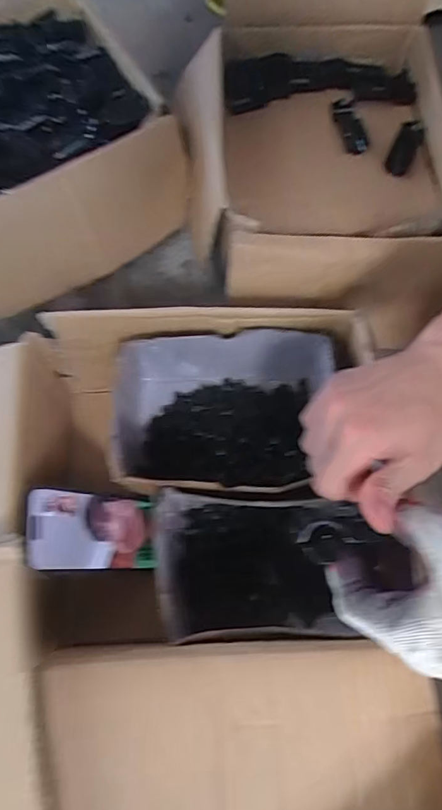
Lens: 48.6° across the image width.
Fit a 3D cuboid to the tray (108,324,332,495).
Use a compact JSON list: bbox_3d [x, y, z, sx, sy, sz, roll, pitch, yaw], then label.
[{"bbox_3d":[-0.006,0.003,0.504,0.217,0.108,0.140,2,66,0],"label":"tray"}]

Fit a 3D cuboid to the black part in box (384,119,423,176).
[{"bbox_3d":[0.235,-0.328,0.624,0.031,0.016,0.088,23,67,9],"label":"black part in box"}]

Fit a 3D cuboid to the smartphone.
[{"bbox_3d":[-0.113,0.113,0.443,0.006,0.135,0.070,-24,64,32],"label":"smartphone"}]

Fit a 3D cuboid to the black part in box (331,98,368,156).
[{"bbox_3d":[0.168,-0.371,0.646,0.037,0.016,0.091,-6,66,-4],"label":"black part in box"}]

